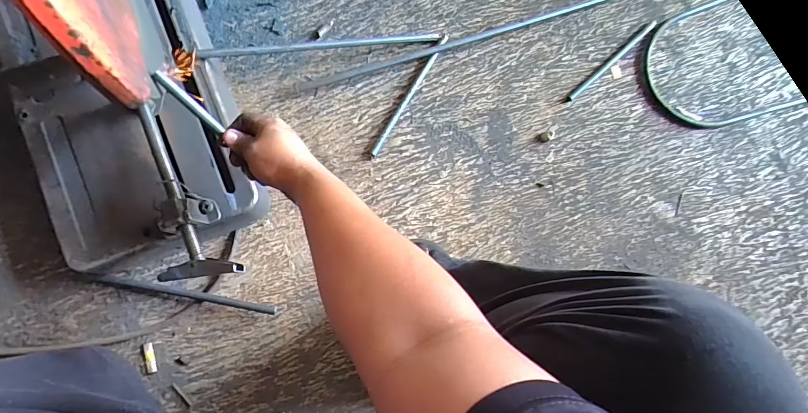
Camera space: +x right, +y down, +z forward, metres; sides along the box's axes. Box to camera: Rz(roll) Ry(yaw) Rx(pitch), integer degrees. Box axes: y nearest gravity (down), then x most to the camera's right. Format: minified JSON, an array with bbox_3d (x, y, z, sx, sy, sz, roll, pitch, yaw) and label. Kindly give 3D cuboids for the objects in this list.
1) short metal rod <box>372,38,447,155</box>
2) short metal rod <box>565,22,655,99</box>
[{"bbox_3d":[0.012,-0.193,0.680,0.012,0.009,0.250,31,81,-2],"label":"short metal rod"},{"bbox_3d":[0.394,-0.277,0.749,0.248,0.010,0.011,-42,89,-9],"label":"short metal rod"}]

